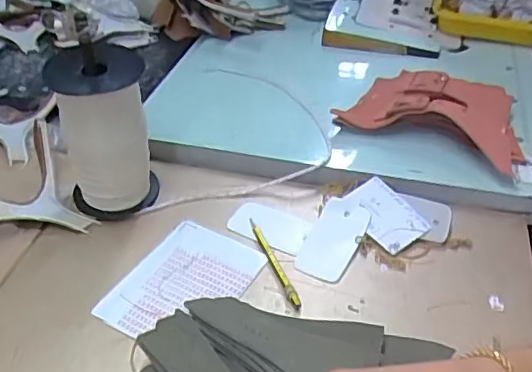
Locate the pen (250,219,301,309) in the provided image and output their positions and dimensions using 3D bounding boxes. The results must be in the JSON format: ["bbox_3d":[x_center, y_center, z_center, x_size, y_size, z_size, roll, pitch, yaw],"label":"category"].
[{"bbox_3d":[0.007,0.077,0.582,0.008,0.008,0.126,-14,41,-16],"label":"pen"}]

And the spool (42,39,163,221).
[{"bbox_3d":[-0.170,-0.049,0.605,0.095,0.186,0.076,-12,40,-13],"label":"spool"}]

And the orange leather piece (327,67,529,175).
[{"bbox_3d":[0.216,-0.099,0.728,0.223,0.052,0.154,14,41,18],"label":"orange leather piece"}]

